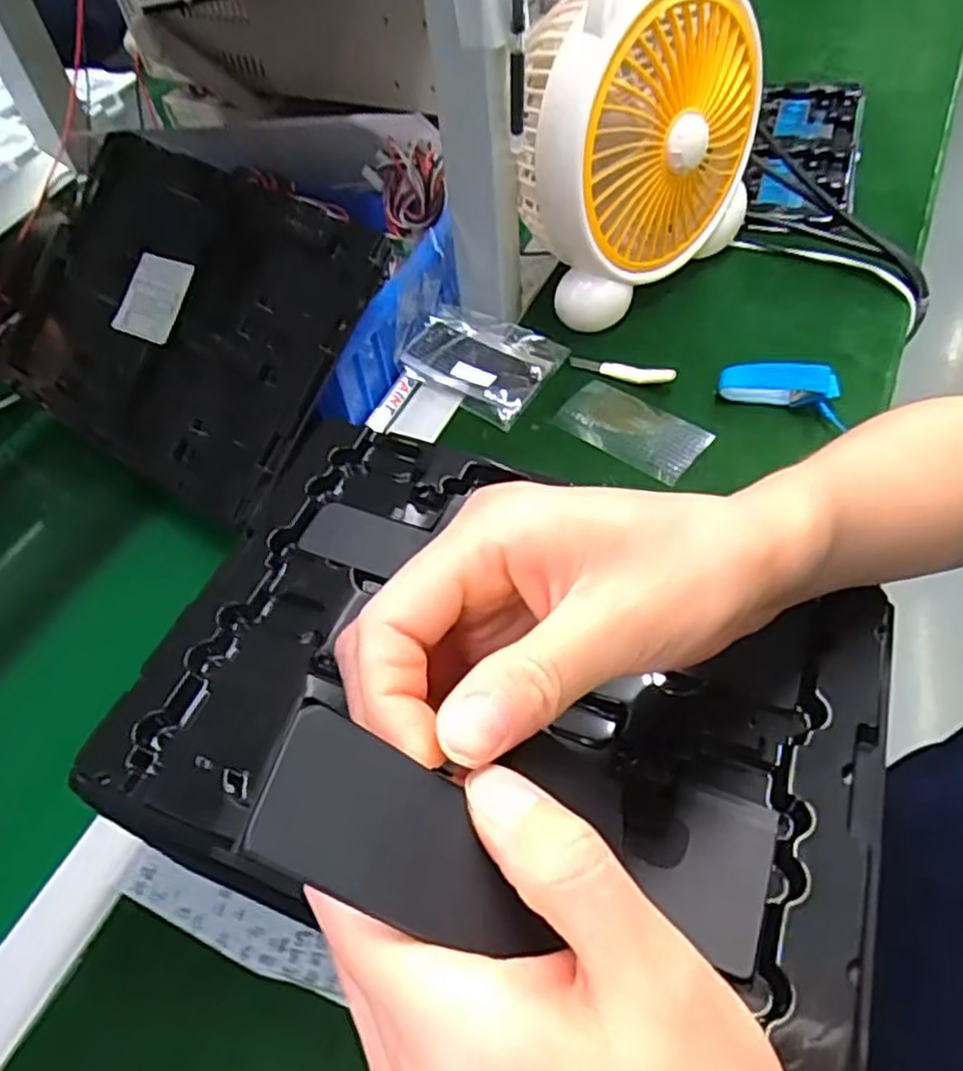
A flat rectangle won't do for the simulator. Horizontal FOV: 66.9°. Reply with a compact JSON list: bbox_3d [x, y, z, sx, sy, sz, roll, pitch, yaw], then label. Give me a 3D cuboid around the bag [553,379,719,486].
[{"bbox_3d":[0.113,-0.080,0.555,0.113,0.012,0.057,33,68,32],"label":"bag"}]

